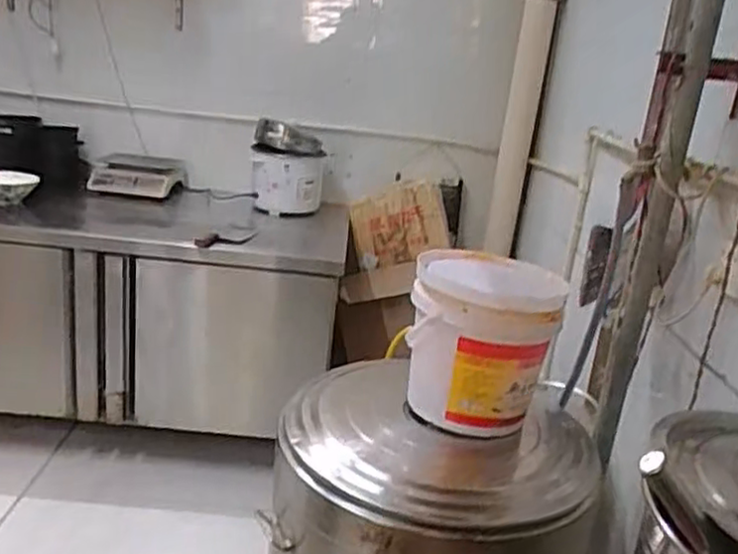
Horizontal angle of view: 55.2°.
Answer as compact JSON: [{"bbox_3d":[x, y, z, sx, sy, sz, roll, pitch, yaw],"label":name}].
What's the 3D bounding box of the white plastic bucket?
[{"bbox_3d":[0.188,0.107,1.216,0.235,0.268,0.241,8,18,7],"label":"white plastic bucket"}]

